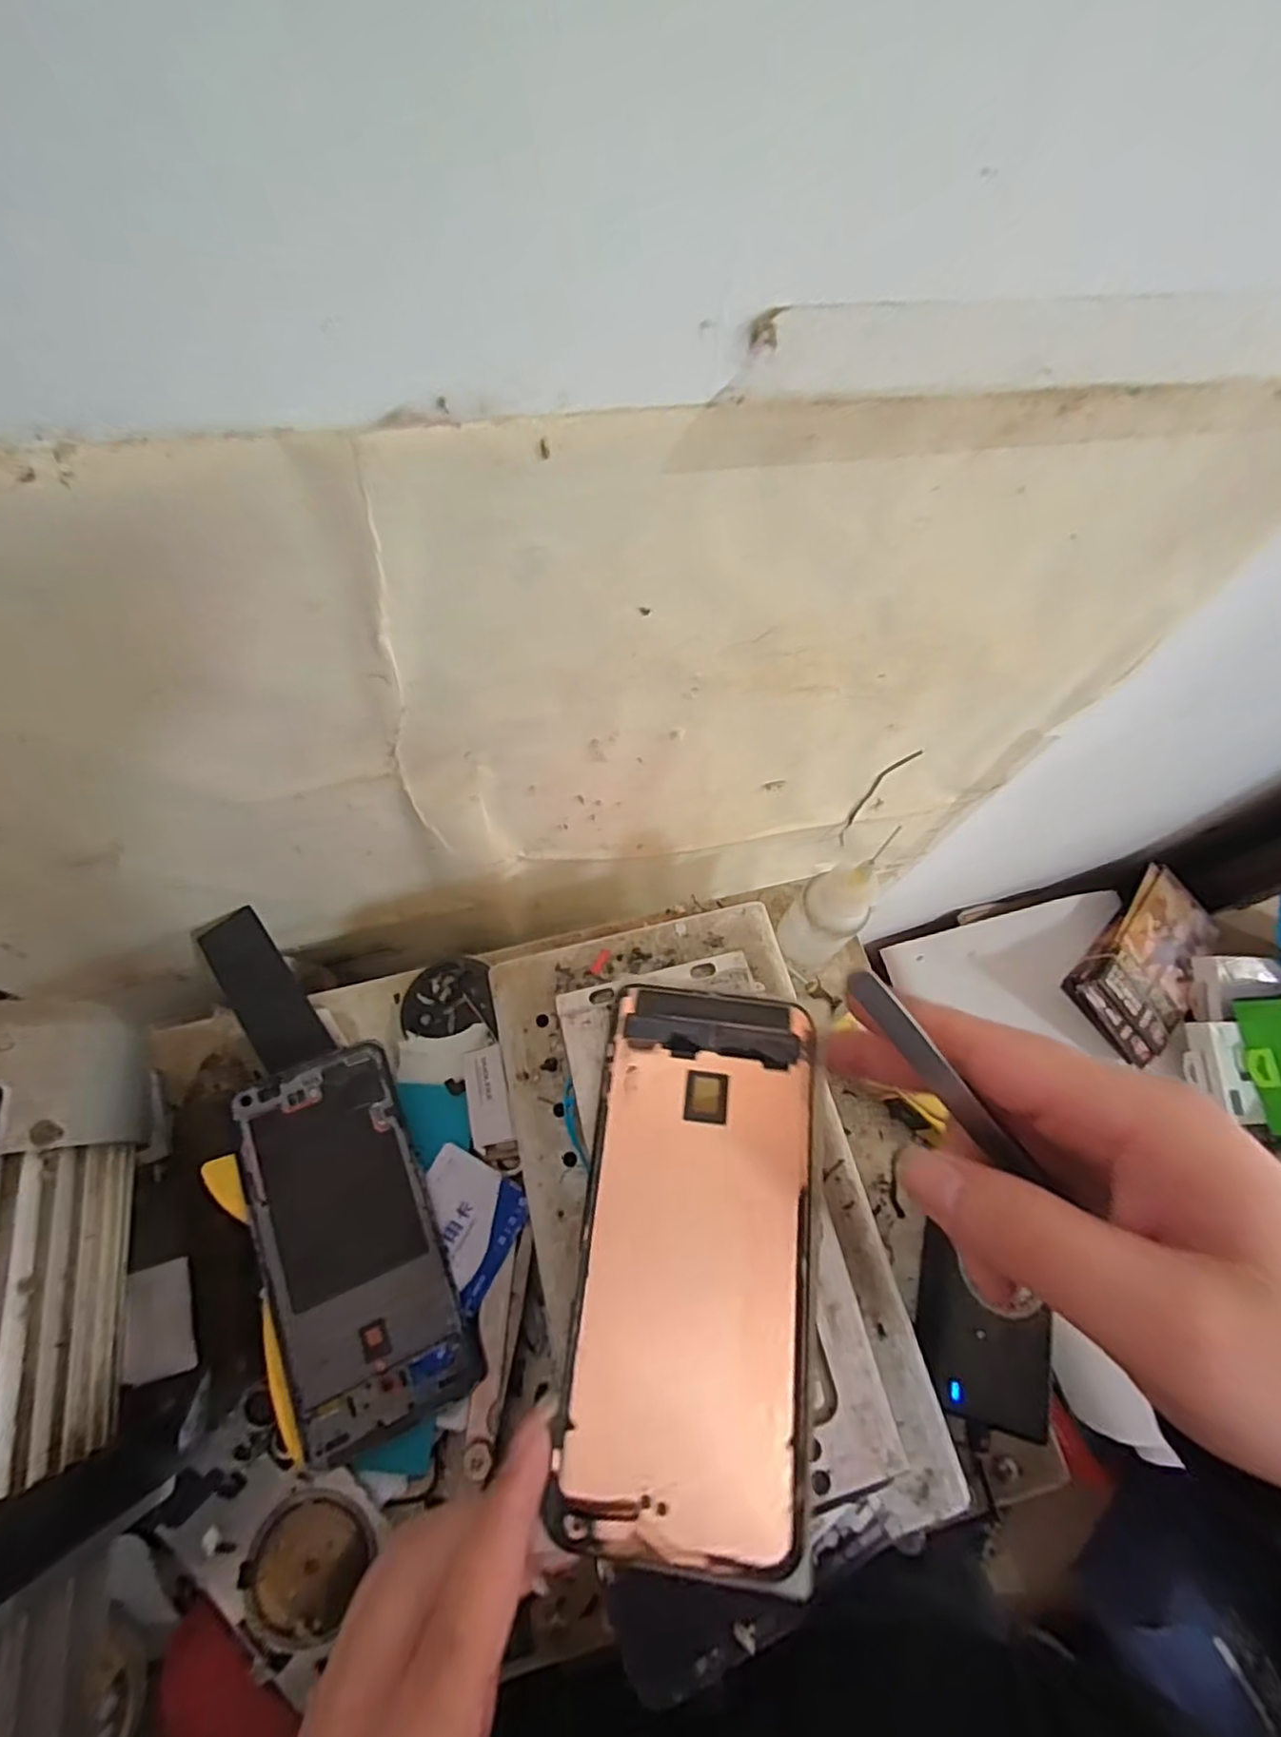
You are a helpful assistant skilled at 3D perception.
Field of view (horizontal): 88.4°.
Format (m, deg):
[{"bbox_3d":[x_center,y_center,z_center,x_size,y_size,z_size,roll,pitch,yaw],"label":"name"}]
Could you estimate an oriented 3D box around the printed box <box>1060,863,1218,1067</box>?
[{"bbox_3d":[0.607,0.111,0.785,0.223,0.034,0.121,-42,92,-23],"label":"printed box"}]

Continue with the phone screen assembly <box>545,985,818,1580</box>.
[{"bbox_3d":[0.019,0.122,0.217,0.075,0.005,0.160,6,68,0],"label":"phone screen assembly"}]

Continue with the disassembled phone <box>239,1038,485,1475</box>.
[{"bbox_3d":[-0.134,0.169,0.304,0.073,0.007,0.163,-19,74,-17],"label":"disassembled phone"}]

